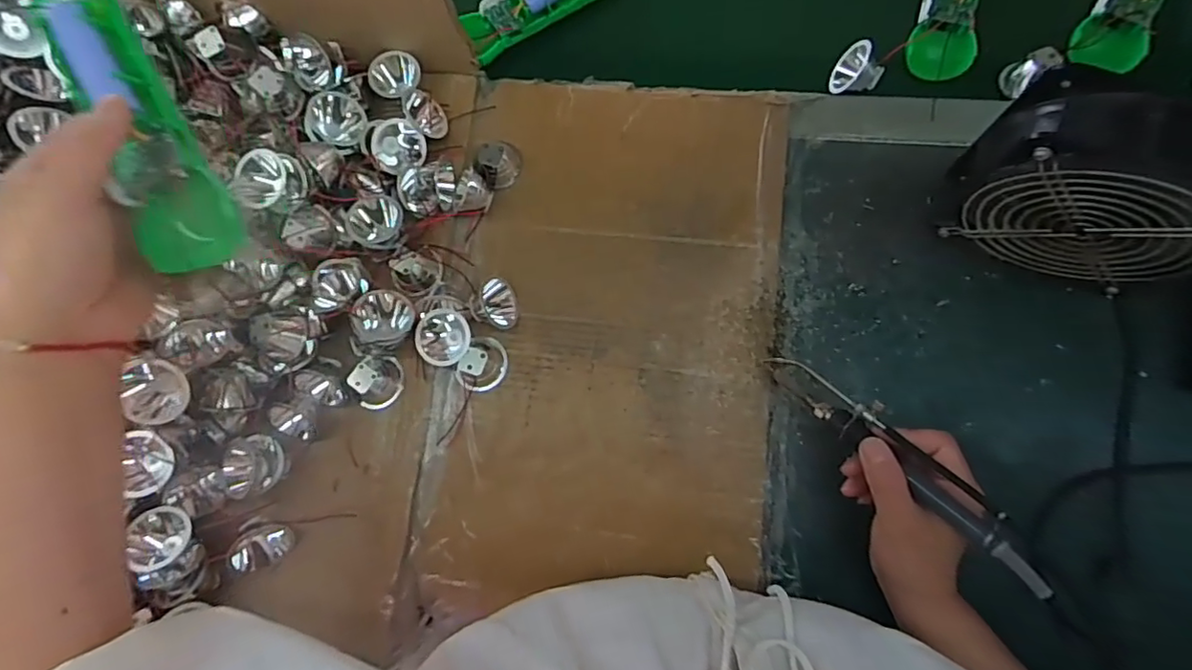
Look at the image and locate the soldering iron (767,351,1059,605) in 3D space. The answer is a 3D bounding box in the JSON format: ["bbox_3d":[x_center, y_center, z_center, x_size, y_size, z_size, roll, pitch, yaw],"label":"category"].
[{"bbox_3d":[0.182,0.071,0.361,0.024,0.021,0.191,-37,47,-7],"label":"soldering iron"}]

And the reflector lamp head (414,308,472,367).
[{"bbox_3d":[-0.120,0.002,0.468,0.043,0.028,0.040,-1,78,6],"label":"reflector lamp head"}]

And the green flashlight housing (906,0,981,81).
[{"bbox_3d":[0.293,-0.281,0.483,0.043,0.032,0.146,14,80,9],"label":"green flashlight housing"}]

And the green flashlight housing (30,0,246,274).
[{"bbox_3d":[-0.228,-0.110,0.295,0.037,0.029,0.156,-23,96,-5],"label":"green flashlight housing"}]

